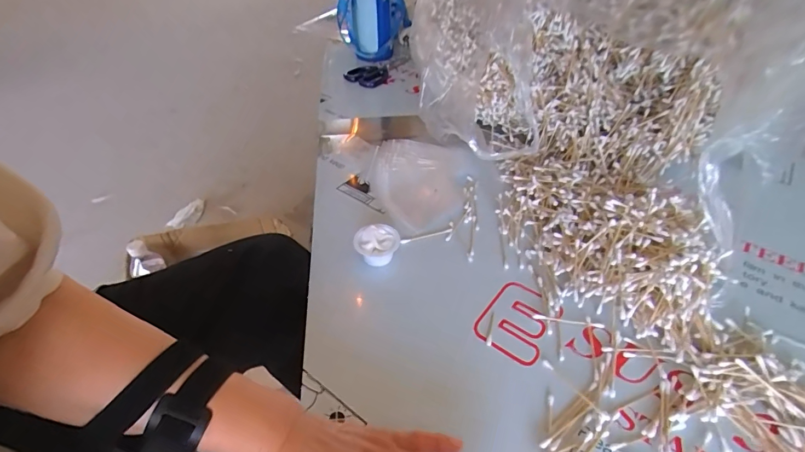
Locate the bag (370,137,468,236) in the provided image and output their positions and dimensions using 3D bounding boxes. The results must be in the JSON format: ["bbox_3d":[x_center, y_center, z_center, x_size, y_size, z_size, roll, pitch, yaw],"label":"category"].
[{"bbox_3d":[0.022,-0.066,0.604,0.142,0.018,0.186,2,42,3],"label":"bag"}]

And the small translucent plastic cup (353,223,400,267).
[{"bbox_3d":[-0.030,0.026,0.502,0.055,0.038,0.050,0,42,0],"label":"small translucent plastic cup"}]

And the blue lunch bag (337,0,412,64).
[{"bbox_3d":[-0.068,-0.515,0.969,0.128,0.192,0.125,26,48,26],"label":"blue lunch bag"}]

